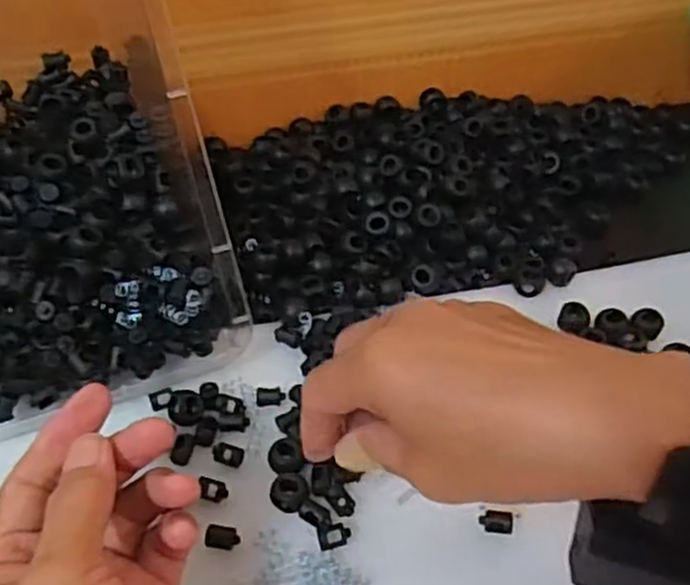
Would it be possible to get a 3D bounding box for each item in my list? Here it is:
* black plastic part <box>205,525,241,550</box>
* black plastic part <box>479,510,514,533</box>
[{"bbox_3d":[-0.054,0.108,0.337,0.015,0.006,0.010,3,48,3],"label":"black plastic part"},{"bbox_3d":[0.067,0.101,0.337,0.015,0.004,0.009,3,48,3],"label":"black plastic part"}]

